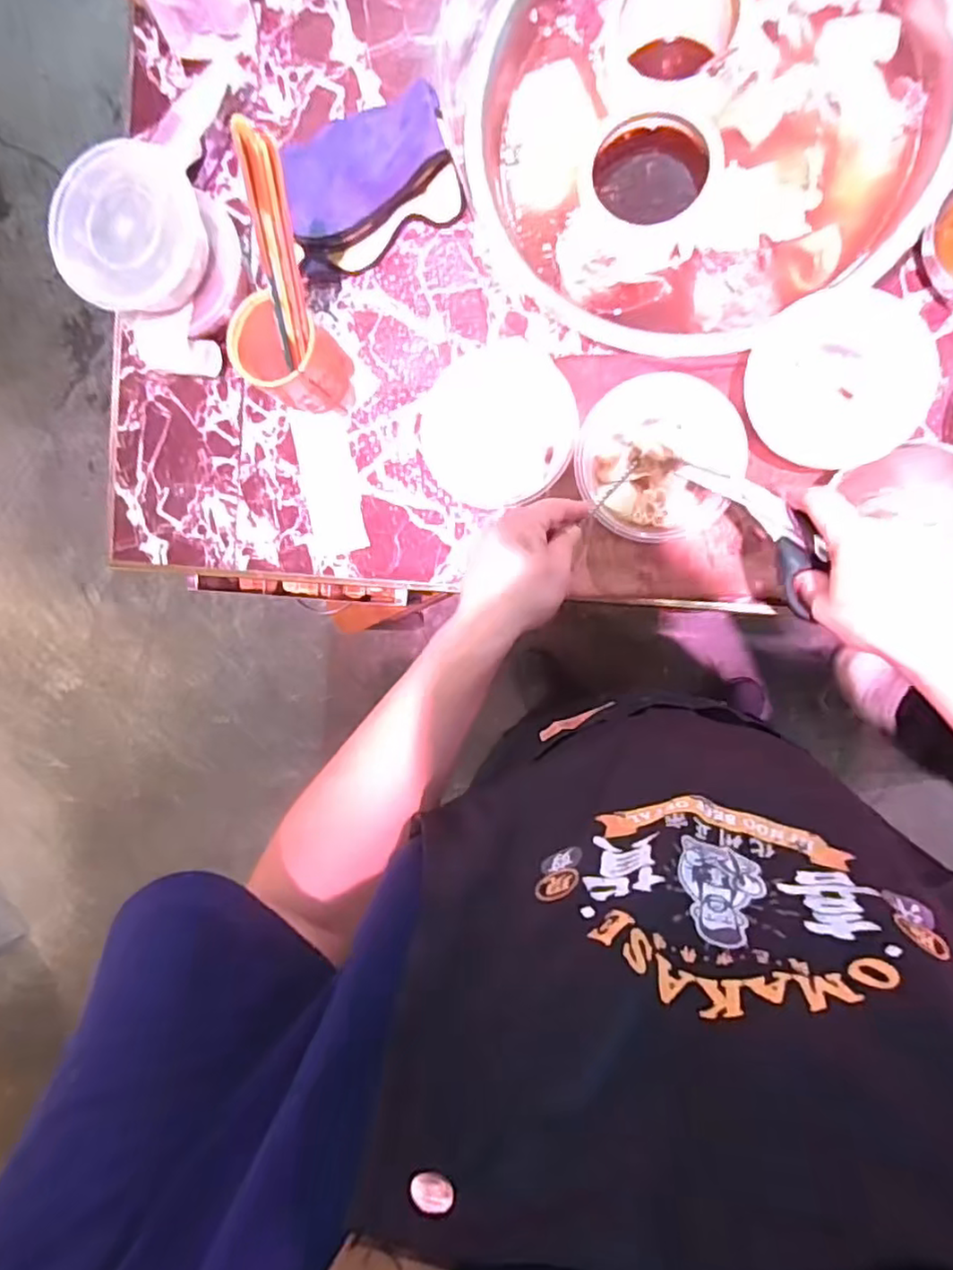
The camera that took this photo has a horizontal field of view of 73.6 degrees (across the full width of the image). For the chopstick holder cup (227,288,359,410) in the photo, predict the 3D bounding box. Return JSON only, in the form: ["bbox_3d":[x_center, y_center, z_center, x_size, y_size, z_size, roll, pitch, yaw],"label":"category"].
[{"bbox_3d":[-0.167,-0.254,0.604,0.082,0.115,0.072,32,96,7],"label":"chopstick holder cup"}]

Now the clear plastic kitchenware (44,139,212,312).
[{"bbox_3d":[-0.313,-0.362,0.573,0.120,0.035,0.135,13,98,-3],"label":"clear plastic kitchenware"}]

